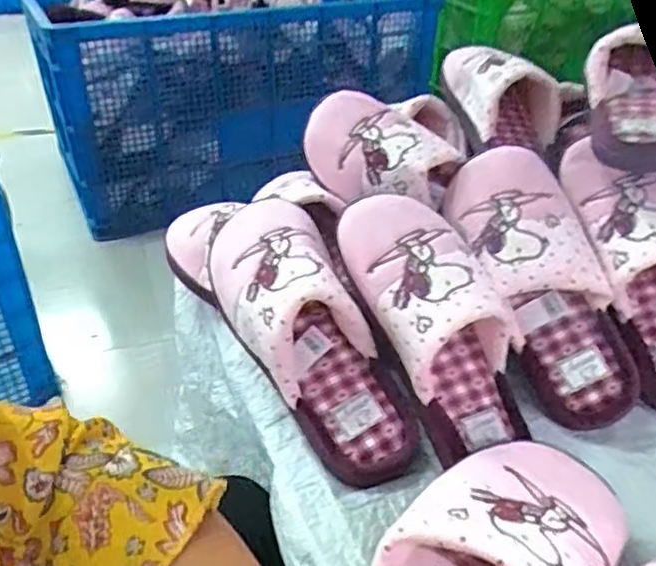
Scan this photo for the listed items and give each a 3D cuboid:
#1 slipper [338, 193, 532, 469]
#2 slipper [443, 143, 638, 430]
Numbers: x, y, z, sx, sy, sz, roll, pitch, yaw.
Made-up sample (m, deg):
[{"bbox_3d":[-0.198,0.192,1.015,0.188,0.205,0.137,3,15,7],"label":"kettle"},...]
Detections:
[{"bbox_3d":[0.086,0.018,0.474,0.100,0.074,0.211,-18,78,-25],"label":"slipper"},{"bbox_3d":[0.170,0.002,0.523,0.094,0.072,0.240,-16,79,-23],"label":"slipper"}]

